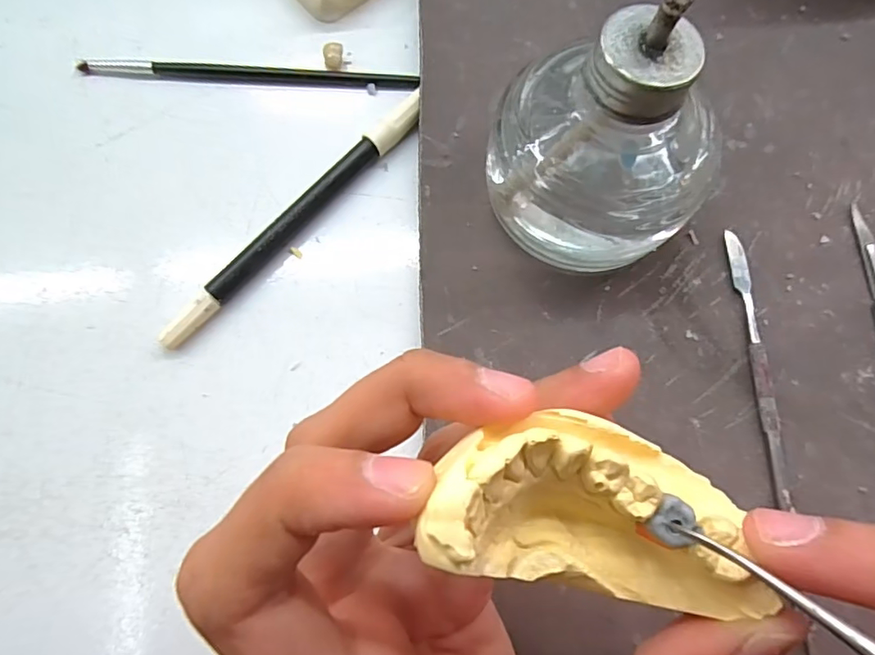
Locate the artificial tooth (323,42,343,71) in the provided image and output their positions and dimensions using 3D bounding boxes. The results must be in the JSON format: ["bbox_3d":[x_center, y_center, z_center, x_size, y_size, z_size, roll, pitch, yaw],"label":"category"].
[{"bbox_3d":[-0.044,-0.114,0.223,0.007,0.008,0.009,5,76,1],"label":"artificial tooth"}]

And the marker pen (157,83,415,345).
[{"bbox_3d":[-0.052,-0.042,0.202,0.009,0.010,0.131,42,80,10],"label":"marker pen"}]

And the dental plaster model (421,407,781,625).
[{"bbox_3d":[0.029,0.031,0.092,0.068,0.024,0.029,19,75,-23],"label":"dental plaster model"}]

